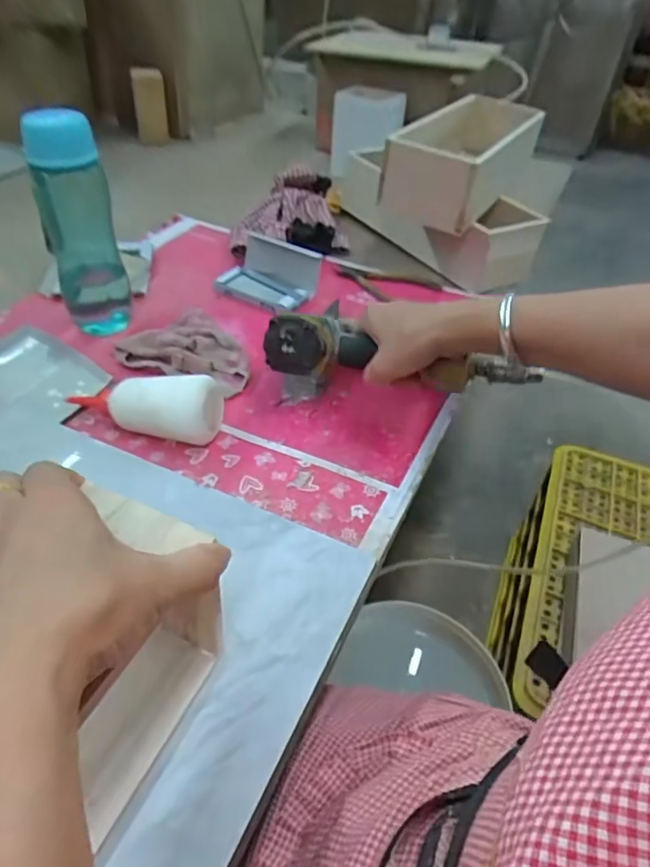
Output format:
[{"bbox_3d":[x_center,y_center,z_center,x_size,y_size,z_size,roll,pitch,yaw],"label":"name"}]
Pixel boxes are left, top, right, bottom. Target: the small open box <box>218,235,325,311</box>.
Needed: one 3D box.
[{"bbox_3d":[-0.078,-0.218,0.778,0.125,0.051,0.083,22,44,19],"label":"small open box"}]

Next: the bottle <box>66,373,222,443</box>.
[{"bbox_3d":[-0.177,-0.033,0.555,0.159,0.052,0.051,13,42,11],"label":"bottle"}]

